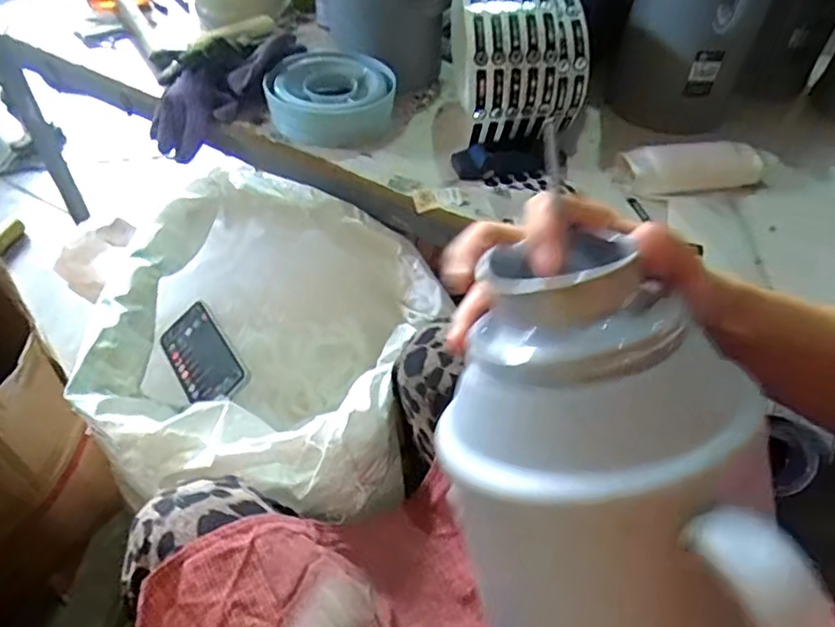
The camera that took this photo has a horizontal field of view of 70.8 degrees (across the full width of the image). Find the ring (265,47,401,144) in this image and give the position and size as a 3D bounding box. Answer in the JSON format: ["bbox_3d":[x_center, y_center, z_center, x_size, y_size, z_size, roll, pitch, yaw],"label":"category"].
[{"bbox_3d":[-0.109,-0.275,0.744,0.153,0.053,0.139,6,49,1],"label":"ring"}]

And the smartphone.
[{"bbox_3d":[-0.257,0.048,0.698,0.074,0.014,0.164,-45,52,-3],"label":"smartphone"}]

